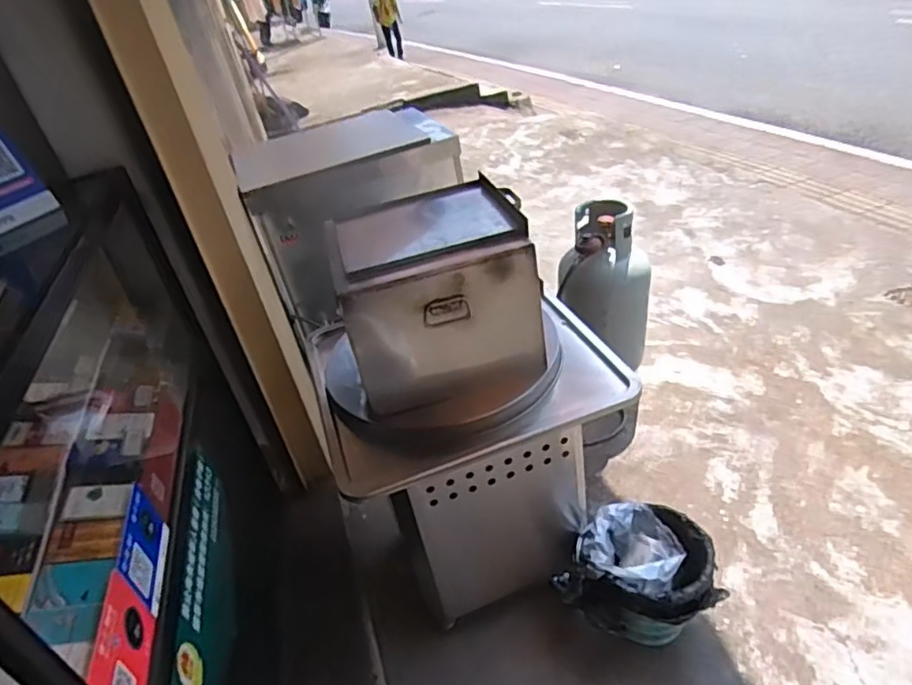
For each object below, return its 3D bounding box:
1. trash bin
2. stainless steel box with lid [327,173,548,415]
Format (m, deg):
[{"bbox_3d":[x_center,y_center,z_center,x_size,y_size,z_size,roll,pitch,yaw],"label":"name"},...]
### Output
[{"bbox_3d":[0.431,0.570,1.486,0.360,0.264,0.277,-11,34,1],"label":"trash bin"},{"bbox_3d":[-0.041,-0.105,1.255,0.370,0.283,0.360,-14,34,-3],"label":"stainless steel box with lid"}]

